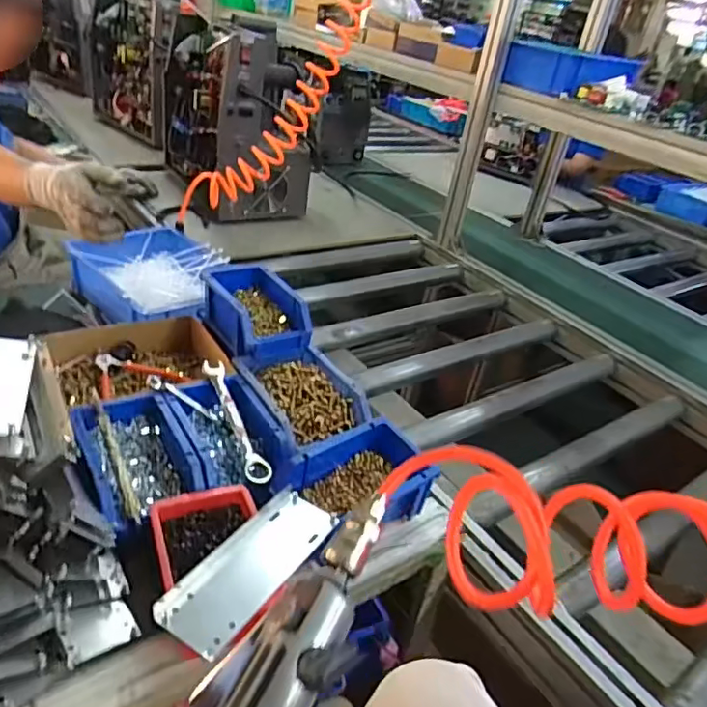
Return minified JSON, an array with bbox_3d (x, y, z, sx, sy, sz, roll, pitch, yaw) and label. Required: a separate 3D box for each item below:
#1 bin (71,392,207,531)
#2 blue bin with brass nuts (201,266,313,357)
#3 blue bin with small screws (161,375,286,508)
[{"bbox_3d":[-0.234,0.111,0.620,0.101,0.060,0.166,-17,40,-30],"label":"bin"},{"bbox_3d":[-0.141,-0.060,0.816,0.102,0.071,0.157,-19,42,-32],"label":"blue bin with brass nuts"},{"bbox_3d":[-0.143,0.099,0.665,0.102,0.056,0.180,-17,41,-30],"label":"blue bin with small screws"}]

